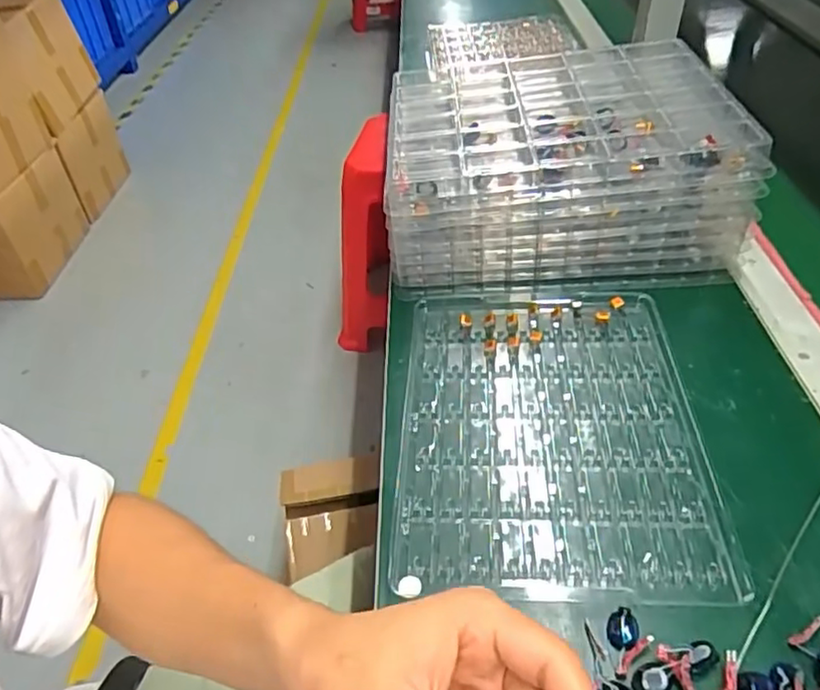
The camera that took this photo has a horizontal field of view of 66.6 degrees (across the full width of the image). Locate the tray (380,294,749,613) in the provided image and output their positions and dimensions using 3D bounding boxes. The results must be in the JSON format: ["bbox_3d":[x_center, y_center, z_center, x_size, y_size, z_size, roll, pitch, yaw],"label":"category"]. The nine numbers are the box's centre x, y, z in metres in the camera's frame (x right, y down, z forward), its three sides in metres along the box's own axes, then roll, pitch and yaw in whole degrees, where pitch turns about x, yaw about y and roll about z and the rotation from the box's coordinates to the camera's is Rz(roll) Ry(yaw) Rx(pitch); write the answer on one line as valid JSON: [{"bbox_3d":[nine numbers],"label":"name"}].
[{"bbox_3d":[0.094,0.049,0.436,0.198,0.010,0.258,1,42,5],"label":"tray"}]

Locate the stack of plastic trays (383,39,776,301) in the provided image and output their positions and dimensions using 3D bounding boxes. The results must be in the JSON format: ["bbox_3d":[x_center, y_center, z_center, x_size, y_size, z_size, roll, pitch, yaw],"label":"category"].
[{"bbox_3d":[0.132,-0.169,0.590,0.290,0.130,0.222,-1,42,3],"label":"stack of plastic trays"}]

